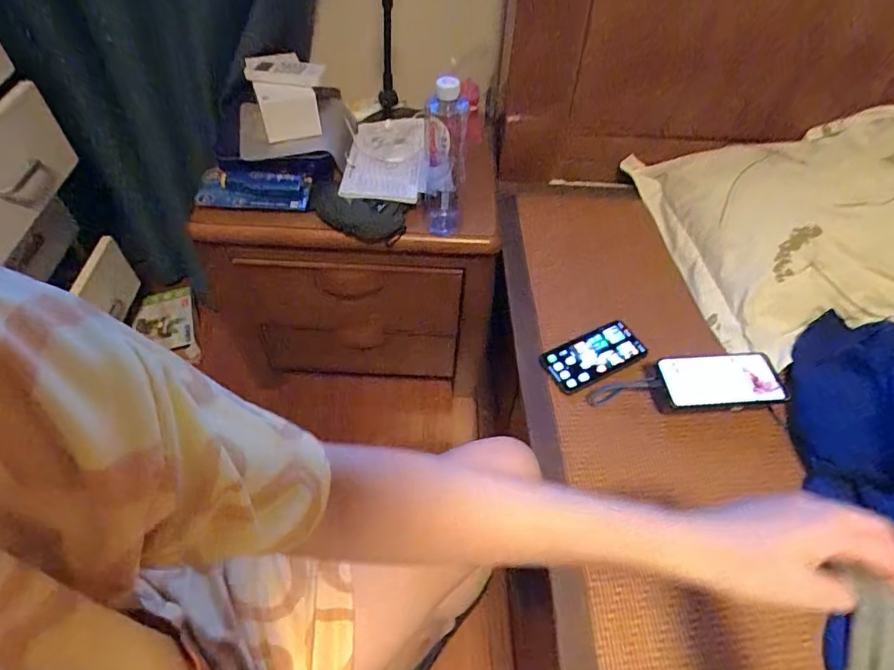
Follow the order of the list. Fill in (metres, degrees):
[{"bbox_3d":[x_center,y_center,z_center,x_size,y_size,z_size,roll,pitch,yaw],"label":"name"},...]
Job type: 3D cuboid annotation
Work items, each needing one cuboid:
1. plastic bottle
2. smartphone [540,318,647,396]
[{"bbox_3d":[-0.004,-0.265,0.776,0.061,0.241,0.075,2,51,-2],"label":"plastic bottle"},{"bbox_3d":[0.219,0.028,0.748,0.151,0.013,0.072,-22,56,-20],"label":"smartphone"}]

